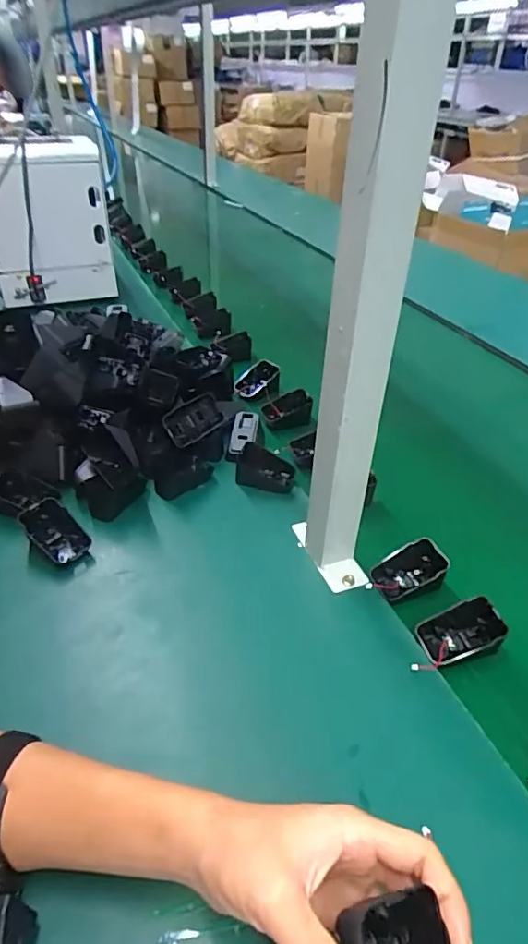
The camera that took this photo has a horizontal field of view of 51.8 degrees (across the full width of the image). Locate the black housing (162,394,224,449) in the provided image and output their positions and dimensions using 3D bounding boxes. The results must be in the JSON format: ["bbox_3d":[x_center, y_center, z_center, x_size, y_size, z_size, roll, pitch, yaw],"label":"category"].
[{"bbox_3d":[-0.086,-0.064,0.666,0.070,0.044,0.024,-26,22,-3],"label":"black housing"}]

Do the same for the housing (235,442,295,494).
[{"bbox_3d":[0.003,-0.005,0.651,0.066,0.036,0.046,8,37,9],"label":"housing"}]

